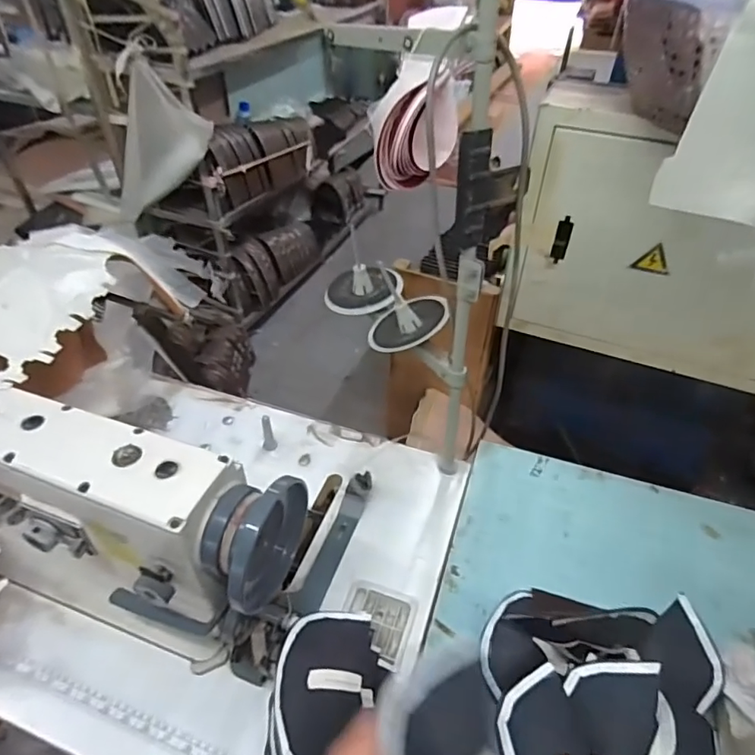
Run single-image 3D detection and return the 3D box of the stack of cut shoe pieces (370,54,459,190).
[{"bbox_3d":[0.037,-0.241,0.504,0.075,0.097,0.083,6,44,4],"label":"stack of cut shoe pieces"}]

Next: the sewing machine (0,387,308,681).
[{"bbox_3d":[-0.337,0.156,0.597,0.522,0.234,0.151,13,45,11],"label":"sewing machine"}]

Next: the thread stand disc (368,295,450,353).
[{"bbox_3d":[0.031,-0.090,0.741,0.099,0.047,0.116,-15,41,15],"label":"thread stand disc"}]

